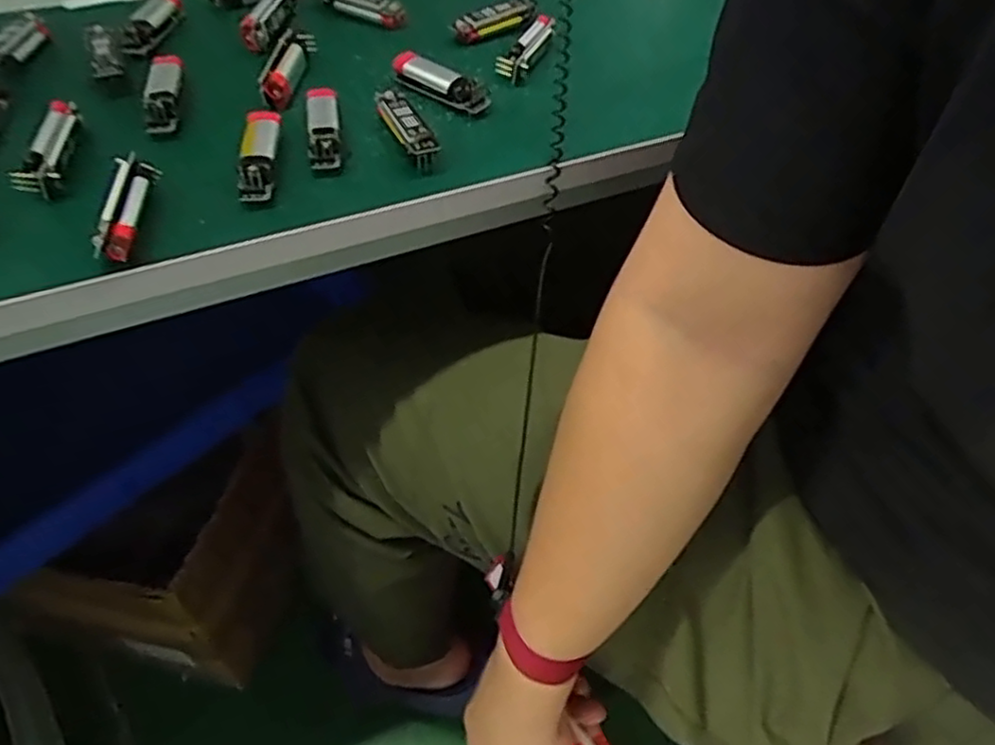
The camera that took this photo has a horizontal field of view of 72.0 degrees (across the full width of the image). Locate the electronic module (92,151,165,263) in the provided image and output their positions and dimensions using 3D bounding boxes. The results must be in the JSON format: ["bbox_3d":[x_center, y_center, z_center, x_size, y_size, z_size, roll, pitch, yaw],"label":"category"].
[{"bbox_3d":[-0.180,-0.081,0.329,0.020,0.016,0.065,-4,51,-7],"label":"electronic module"}]

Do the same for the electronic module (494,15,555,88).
[{"bbox_3d":[0.020,-0.210,0.444,0.018,0.019,0.064,20,52,13],"label":"electronic module"}]

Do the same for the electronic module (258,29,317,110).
[{"bbox_3d":[-0.126,-0.186,0.413,0.018,0.015,0.071,5,50,0],"label":"electronic module"}]

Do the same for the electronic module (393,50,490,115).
[{"bbox_3d":[-0.034,-0.174,0.411,0.060,0.018,0.013,26,54,17],"label":"electronic module"}]

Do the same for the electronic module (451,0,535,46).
[{"bbox_3d":[-0.001,-0.242,0.469,0.067,0.016,0.010,-33,59,-27],"label":"electronic module"}]

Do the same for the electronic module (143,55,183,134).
[{"bbox_3d":[-0.186,-0.157,0.382,0.016,0.015,0.061,-7,51,-9],"label":"electronic module"}]

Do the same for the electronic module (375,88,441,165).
[{"bbox_3d":[-0.051,-0.138,0.381,0.020,0.014,0.061,-15,53,-16],"label":"electronic module"}]

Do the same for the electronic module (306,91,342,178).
[{"bbox_3d":[-0.094,-0.134,0.371,0.017,0.011,0.064,-6,64,-9],"label":"electronic module"}]

